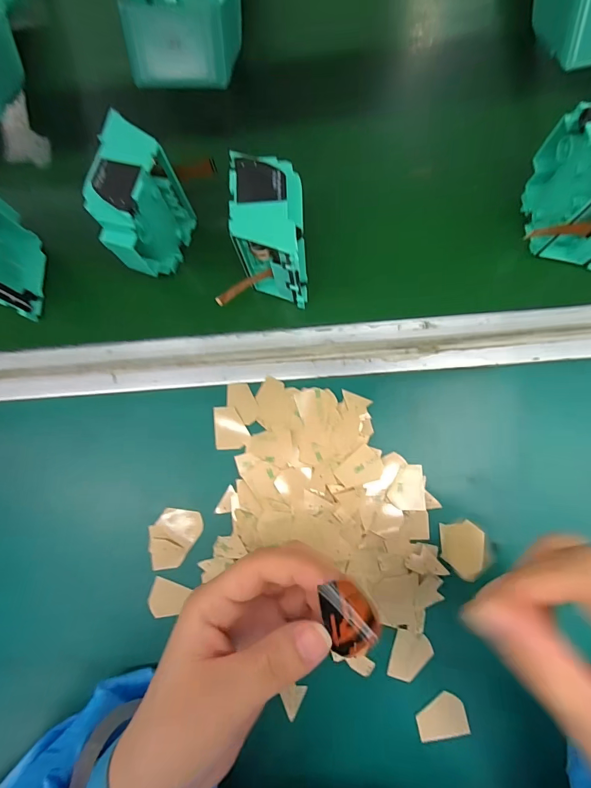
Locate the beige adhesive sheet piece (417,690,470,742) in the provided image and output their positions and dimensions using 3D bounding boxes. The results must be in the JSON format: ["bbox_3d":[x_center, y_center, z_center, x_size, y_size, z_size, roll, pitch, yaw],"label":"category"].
[{"bbox_3d":[0.089,0.196,0.231,0.030,0.004,0.023,-15,81,2],"label":"beige adhesive sheet piece"}]

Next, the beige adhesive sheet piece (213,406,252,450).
[{"bbox_3d":[-0.045,0.024,0.269,0.024,0.004,0.030,-3,82,3],"label":"beige adhesive sheet piece"}]

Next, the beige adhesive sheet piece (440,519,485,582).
[{"bbox_3d":[0.107,0.099,0.244,0.026,0.004,0.034,-1,75,12],"label":"beige adhesive sheet piece"}]

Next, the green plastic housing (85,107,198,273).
[{"bbox_3d":[-0.105,-0.123,0.270,0.038,0.085,0.073,13,83,5],"label":"green plastic housing"}]

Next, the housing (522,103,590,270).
[{"bbox_3d":[0.185,-0.130,0.240,0.037,0.076,0.078,-8,82,3],"label":"housing"}]

